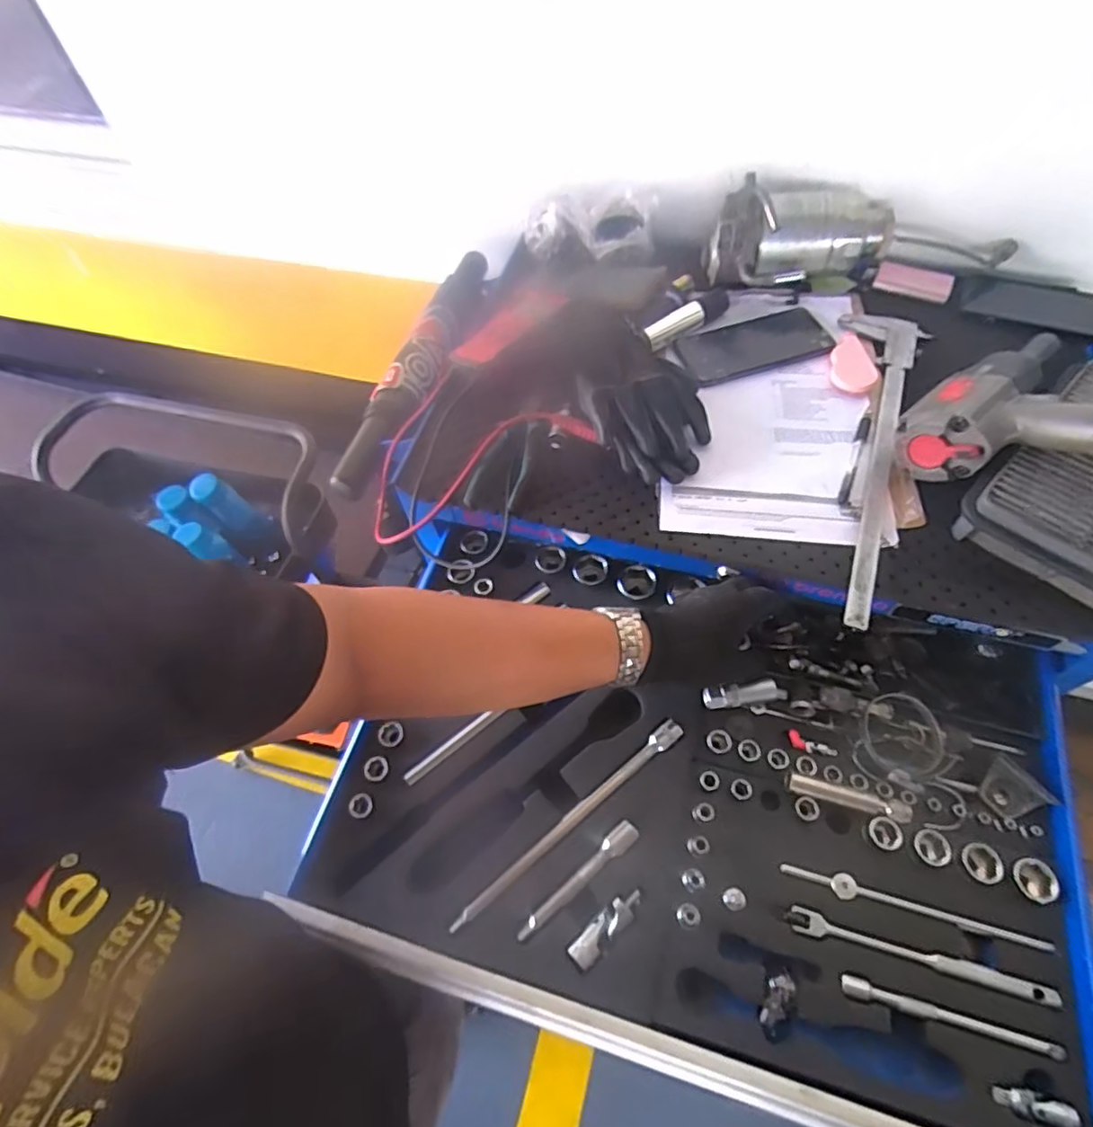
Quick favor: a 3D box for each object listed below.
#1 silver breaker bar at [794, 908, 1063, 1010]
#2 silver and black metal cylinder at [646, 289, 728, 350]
[{"bbox_3d":[0.280,0.294,0.440,0.183,0.008,0.018,11,61,11],"label":"silver breaker bar"},{"bbox_3d":[0.164,-0.282,0.670,0.129,0.024,0.028,-37,64,-16],"label":"silver and black metal cylinder"}]

